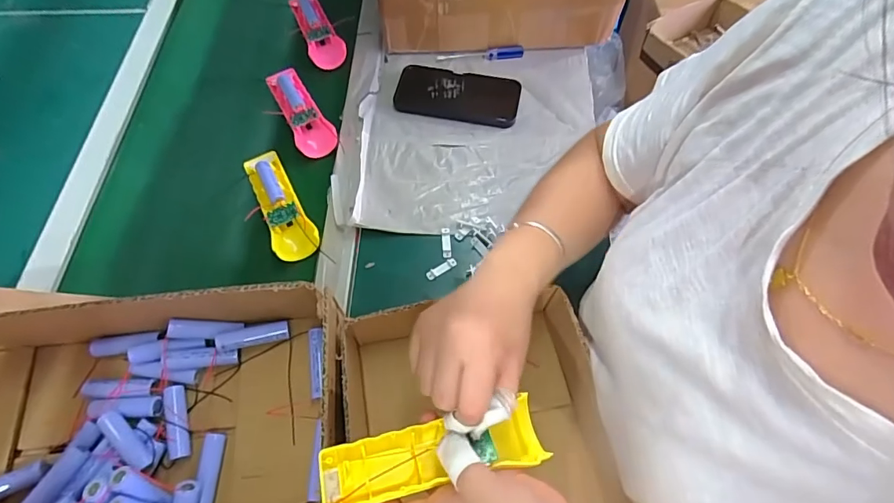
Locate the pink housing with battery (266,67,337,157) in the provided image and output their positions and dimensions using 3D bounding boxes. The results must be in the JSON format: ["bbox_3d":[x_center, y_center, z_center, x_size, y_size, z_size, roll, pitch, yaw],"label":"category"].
[{"bbox_3d":[-0.197,-0.187,0.629,0.049,0.022,0.150,-29,66,-13],"label":"pink housing with battery"}]

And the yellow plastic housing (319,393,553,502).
[{"bbox_3d":[-0.008,0.140,0.330,0.157,0.027,0.046,-7,63,-13],"label":"yellow plastic housing"}]

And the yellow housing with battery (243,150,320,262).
[{"bbox_3d":[-0.201,-0.061,0.566,0.051,0.021,0.152,-25,65,-11],"label":"yellow housing with battery"}]

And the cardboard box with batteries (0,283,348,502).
[{"bbox_3d":[-0.293,0.164,0.405,0.414,0.102,0.218,-6,63,-2],"label":"cardboard box with batteries"}]

